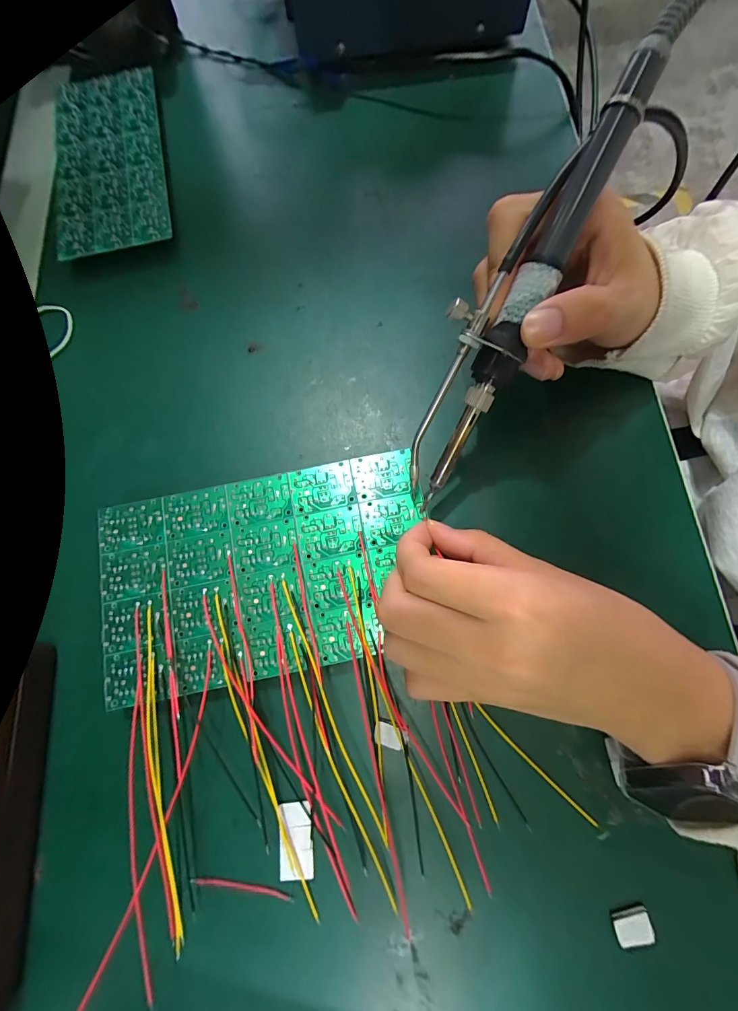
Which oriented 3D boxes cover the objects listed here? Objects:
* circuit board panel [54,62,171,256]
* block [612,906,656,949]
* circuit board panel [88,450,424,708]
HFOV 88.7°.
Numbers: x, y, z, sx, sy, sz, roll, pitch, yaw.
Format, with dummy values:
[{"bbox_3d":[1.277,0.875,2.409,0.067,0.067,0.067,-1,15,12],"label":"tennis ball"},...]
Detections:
[{"bbox_3d":[-0.190,-0.254,0.276,0.076,0.004,0.170,-13,76,-2],"label":"circuit board panel"},{"bbox_3d":[0.114,0.181,0.161,0.016,0.004,0.010,-11,75,1],"label":"block"},{"bbox_3d":[-0.055,0.035,0.201,0.167,0.013,0.100,-11,75,-2],"label":"circuit board panel"}]

